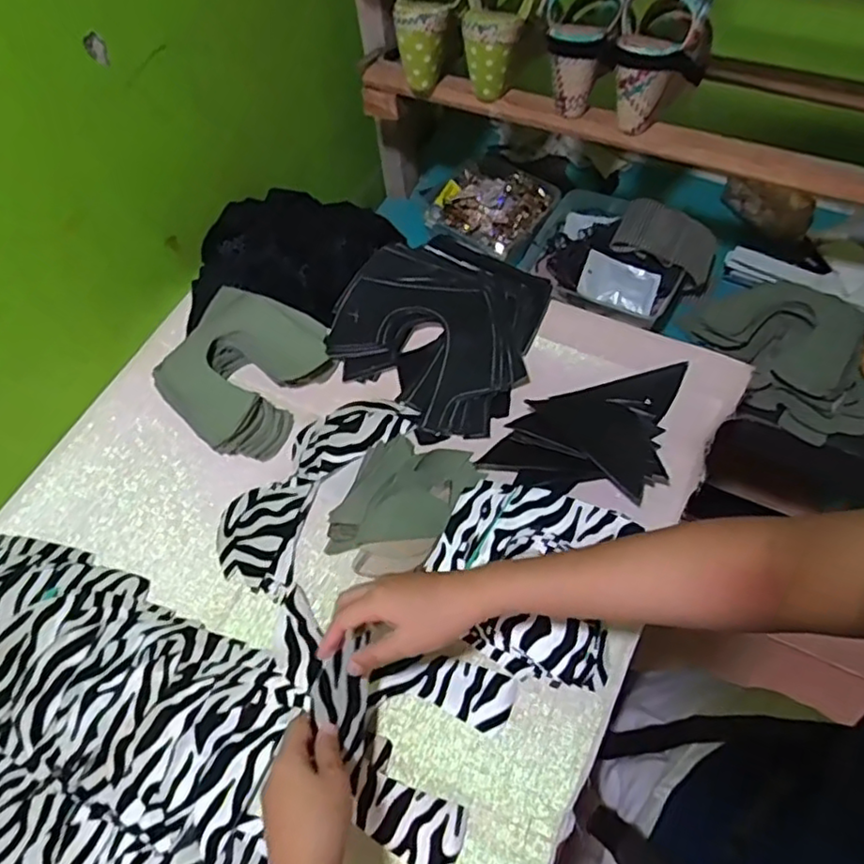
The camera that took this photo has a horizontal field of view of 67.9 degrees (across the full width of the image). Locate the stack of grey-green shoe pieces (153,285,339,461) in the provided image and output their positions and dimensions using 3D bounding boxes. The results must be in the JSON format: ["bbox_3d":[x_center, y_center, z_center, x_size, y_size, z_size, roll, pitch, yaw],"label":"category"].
[{"bbox_3d":[-0.203,-0.067,0.681,0.154,0.044,0.162,23,64,16],"label":"stack of grey-green shoe pieces"}]

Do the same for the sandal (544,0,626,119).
[{"bbox_3d":[0.156,-0.411,0.667,0.075,0.132,0.084,6,59,7],"label":"sandal"}]

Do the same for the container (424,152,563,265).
[{"bbox_3d":[0.083,-0.328,0.933,0.166,0.049,0.166,29,65,19],"label":"container"}]

